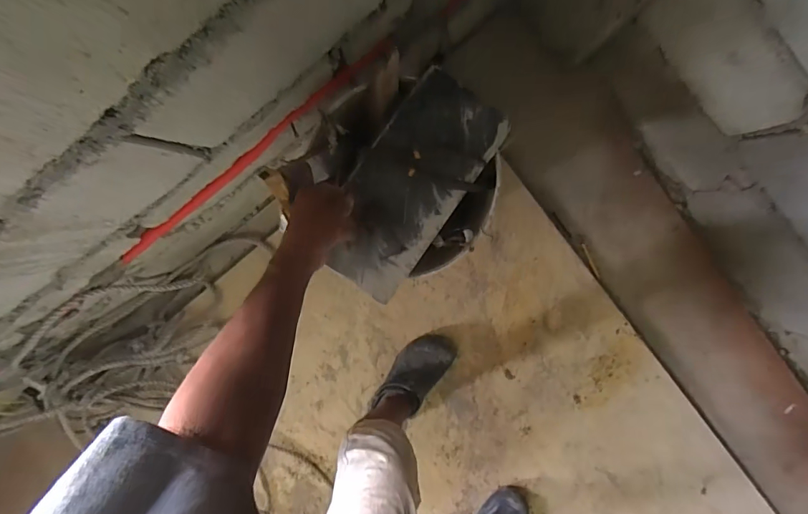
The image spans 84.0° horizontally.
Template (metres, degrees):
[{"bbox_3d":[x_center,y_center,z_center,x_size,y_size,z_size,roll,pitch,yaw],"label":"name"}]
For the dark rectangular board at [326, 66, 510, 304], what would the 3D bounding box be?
[{"bbox_3d":[0.005,-0.098,0.651,0.146,0.019,0.318,34,98,-10],"label":"dark rectangular board"}]

